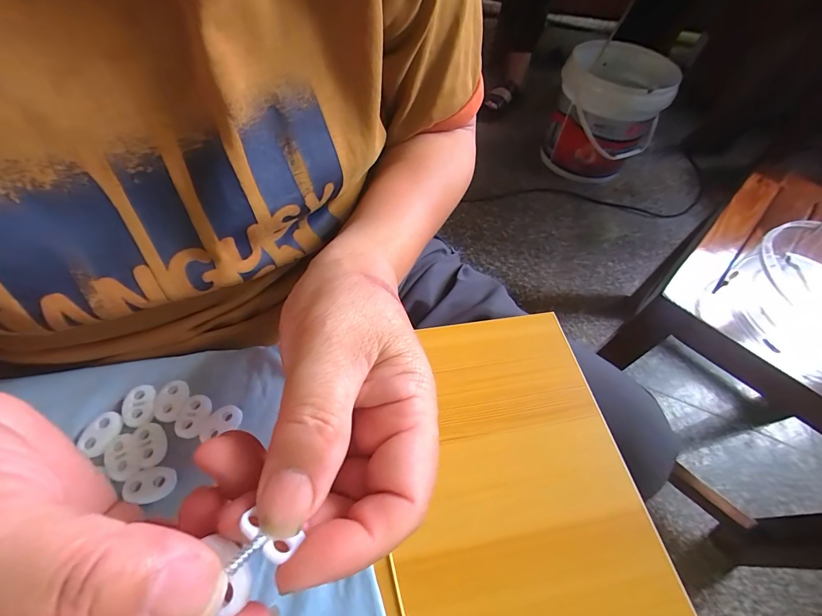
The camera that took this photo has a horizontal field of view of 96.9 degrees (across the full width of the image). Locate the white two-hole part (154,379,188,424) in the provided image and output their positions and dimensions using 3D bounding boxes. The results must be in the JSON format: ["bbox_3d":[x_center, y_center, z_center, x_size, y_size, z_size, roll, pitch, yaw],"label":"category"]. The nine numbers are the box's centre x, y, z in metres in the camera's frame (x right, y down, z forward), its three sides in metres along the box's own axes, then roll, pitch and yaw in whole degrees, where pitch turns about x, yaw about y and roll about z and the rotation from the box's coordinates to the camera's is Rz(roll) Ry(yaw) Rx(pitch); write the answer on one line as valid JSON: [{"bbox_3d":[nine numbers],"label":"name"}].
[{"bbox_3d":[-0.129,0.050,0.196,0.014,0.004,0.022,-3,57,-6],"label":"white two-hole part"}]

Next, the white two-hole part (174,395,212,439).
[{"bbox_3d":[-0.114,0.057,0.191,0.015,0.004,0.022,10,56,2],"label":"white two-hole part"}]

